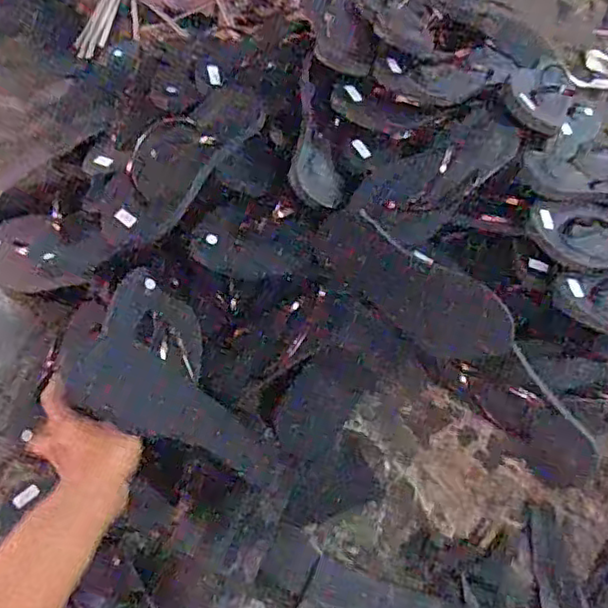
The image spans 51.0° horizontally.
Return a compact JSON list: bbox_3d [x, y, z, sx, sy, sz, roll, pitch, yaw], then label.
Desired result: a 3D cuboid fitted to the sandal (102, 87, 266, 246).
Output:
[{"bbox_3d":[-0.142,-0.160,0.725,0.092,0.048,0.227,32,63,18],"label":"sandal"}]

